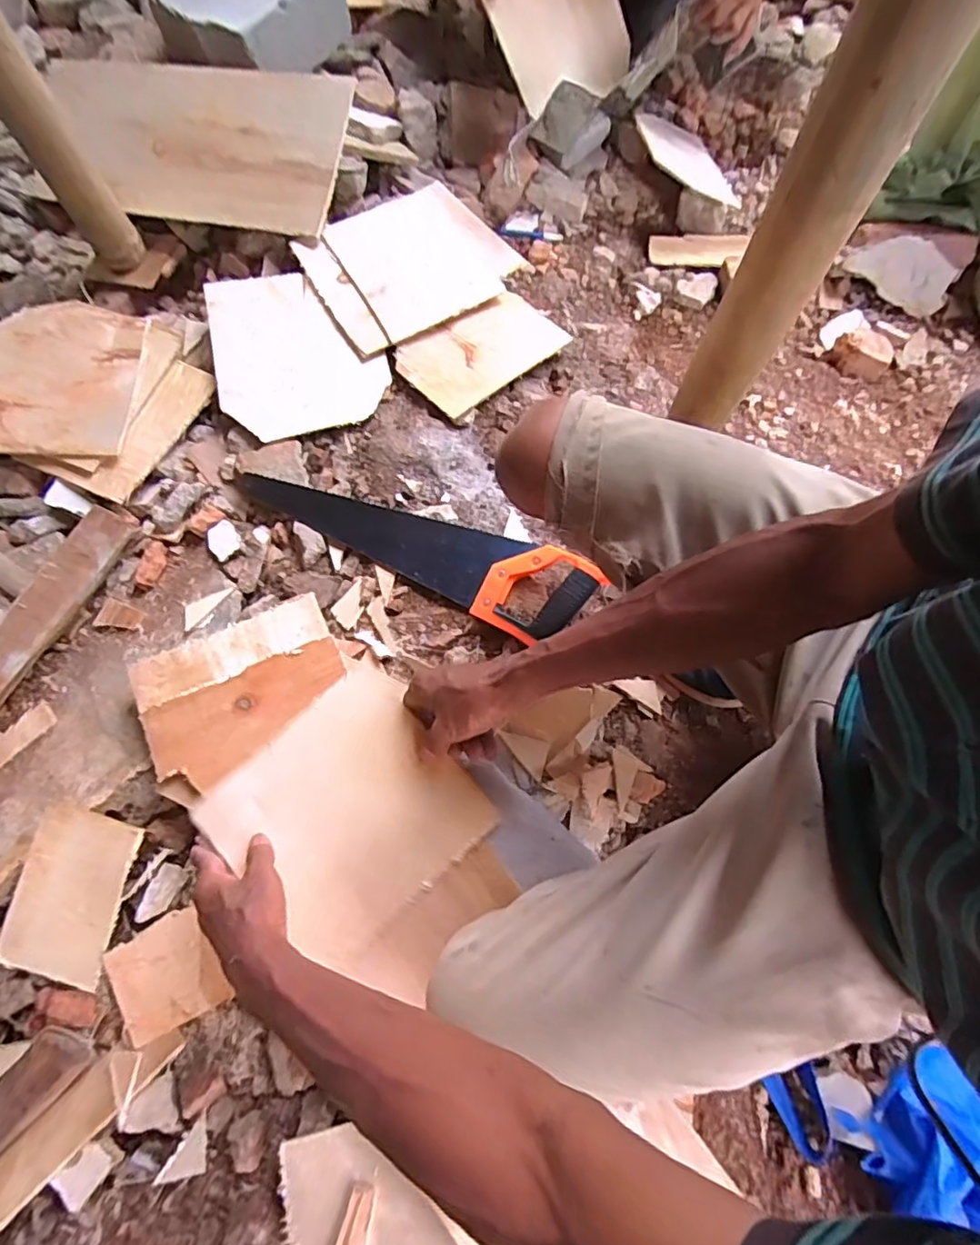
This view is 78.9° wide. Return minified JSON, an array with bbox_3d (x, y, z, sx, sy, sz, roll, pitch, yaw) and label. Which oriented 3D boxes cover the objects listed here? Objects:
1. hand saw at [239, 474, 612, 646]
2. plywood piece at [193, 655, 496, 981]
[{"bbox_3d":[-0.099,-0.086,0.714,0.447,0.024,0.114,19,77,6],"label":"hand saw"},{"bbox_3d":[-0.125,0.171,0.539,0.201,0.007,0.189,-43,87,-5],"label":"plywood piece"}]

